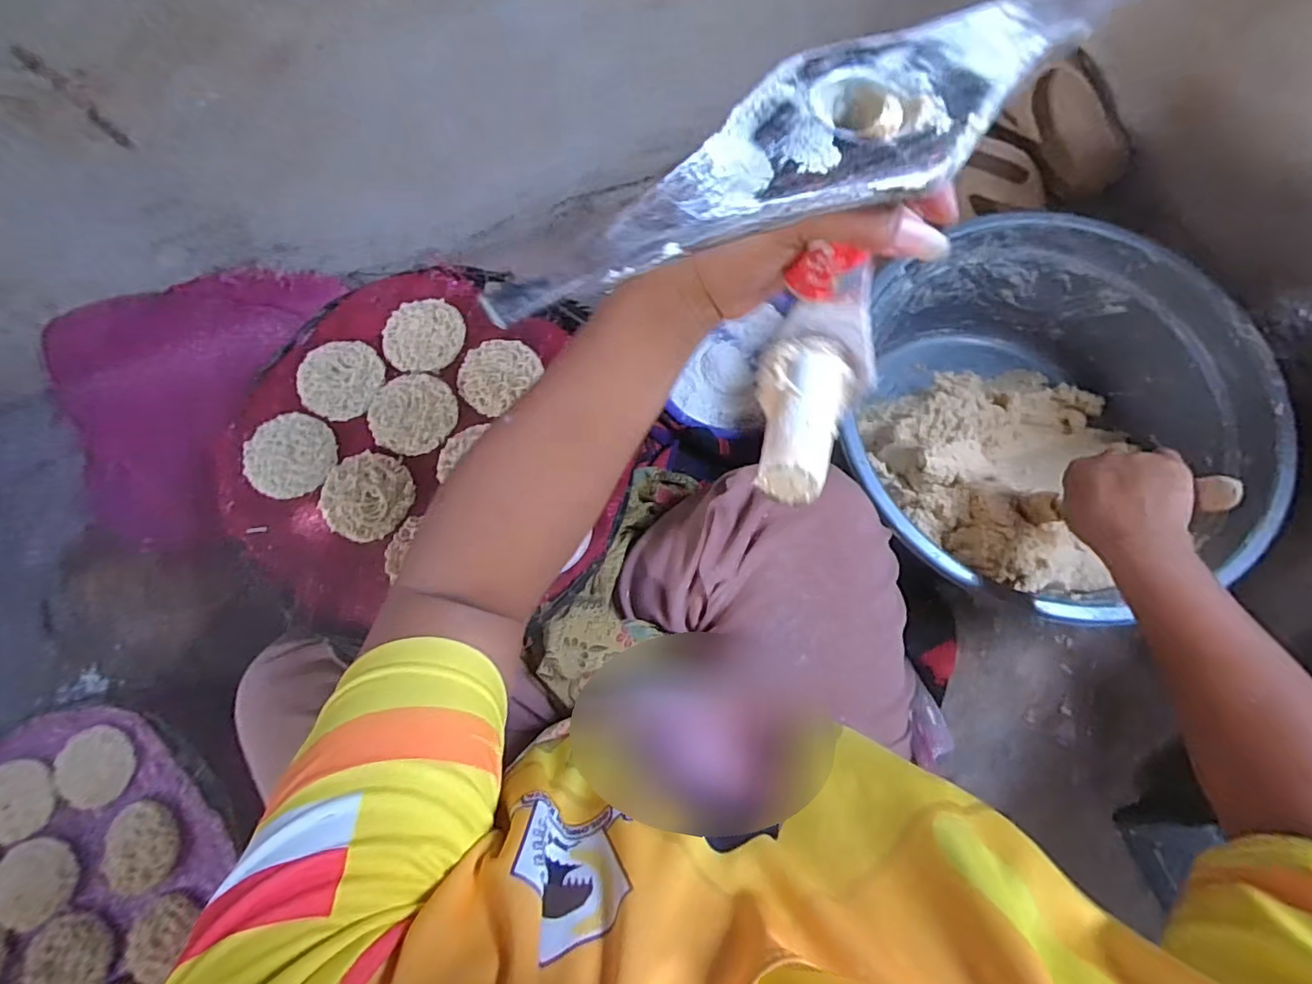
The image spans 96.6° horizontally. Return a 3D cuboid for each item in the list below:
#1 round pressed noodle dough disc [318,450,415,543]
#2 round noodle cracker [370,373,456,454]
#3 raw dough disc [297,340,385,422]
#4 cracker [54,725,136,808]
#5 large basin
[{"bbox_3d":[-0.254,0.004,0.511,0.075,0.009,0.076,-1,74,2],"label":"round pressed noodle dough disc"},{"bbox_3d":[-0.222,-0.072,0.535,0.077,0.007,0.074,-1,74,2],"label":"round noodle cracker"},{"bbox_3d":[-0.294,-0.106,0.543,0.076,0.011,0.074,-1,74,2],"label":"raw dough disc"},{"bbox_3d":[-0.551,0.272,0.580,0.063,0.012,0.073,-22,98,-18],"label":"cracker"},{"bbox_3d":[0.403,-0.070,0.648,0.386,0.194,0.384,-1,74,2],"label":"large basin"}]

